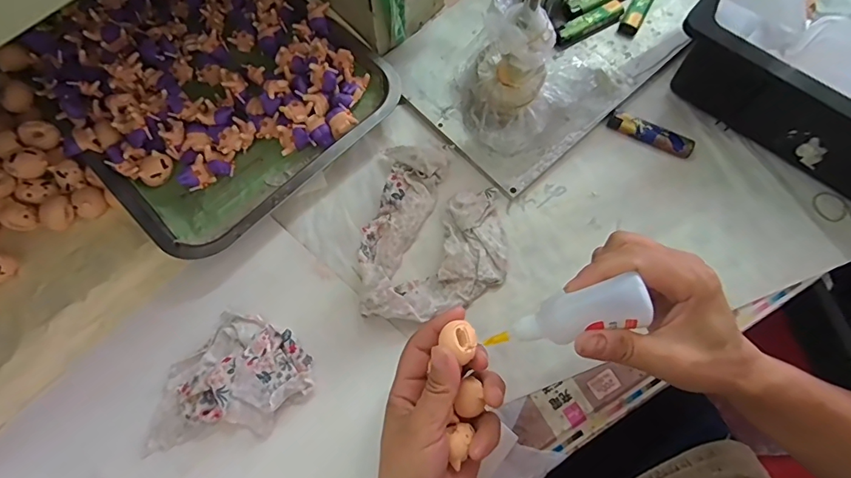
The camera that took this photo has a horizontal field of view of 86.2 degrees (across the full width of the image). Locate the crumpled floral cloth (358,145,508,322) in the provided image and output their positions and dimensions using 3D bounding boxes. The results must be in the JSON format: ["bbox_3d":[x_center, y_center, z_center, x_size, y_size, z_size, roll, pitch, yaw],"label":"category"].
[{"bbox_3d":[0.006,-0.011,0.394,0.124,0.035,0.152,-5,73,-3],"label":"crumpled floral cloth"}]

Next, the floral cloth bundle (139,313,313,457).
[{"bbox_3d":[-0.157,0.120,0.357,0.092,0.016,0.124,41,76,10],"label":"floral cloth bundle"}]

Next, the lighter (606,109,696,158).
[{"bbox_3d":[0.217,-0.102,0.437,0.080,0.012,0.019,28,74,6],"label":"lighter"}]

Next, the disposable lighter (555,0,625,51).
[{"bbox_3d":[0.171,-0.225,0.473,0.081,0.013,0.020,-29,76,-10],"label":"disposable lighter"}]

